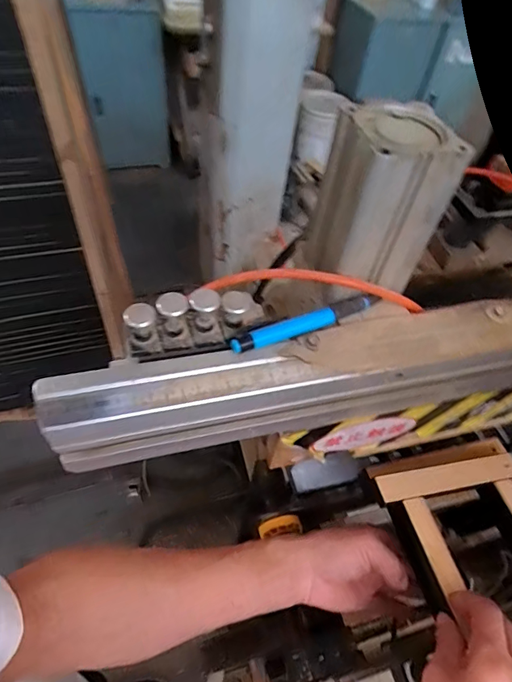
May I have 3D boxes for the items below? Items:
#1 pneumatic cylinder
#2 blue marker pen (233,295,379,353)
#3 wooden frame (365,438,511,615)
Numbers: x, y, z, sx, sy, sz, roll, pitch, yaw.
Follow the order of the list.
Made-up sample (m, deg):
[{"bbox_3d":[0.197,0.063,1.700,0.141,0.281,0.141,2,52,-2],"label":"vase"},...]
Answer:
[{"bbox_3d":[0.079,-0.091,0.302,0.073,0.119,0.076,-19,57,-20],"label":"pneumatic cylinder"},{"bbox_3d":[0.039,-0.014,0.310,0.121,0.011,0.012,-20,57,-20],"label":"blue marker pen"},{"bbox_3d":[0.236,0.229,0.414,0.183,0.043,0.249,-9,54,-13],"label":"wooden frame"}]

